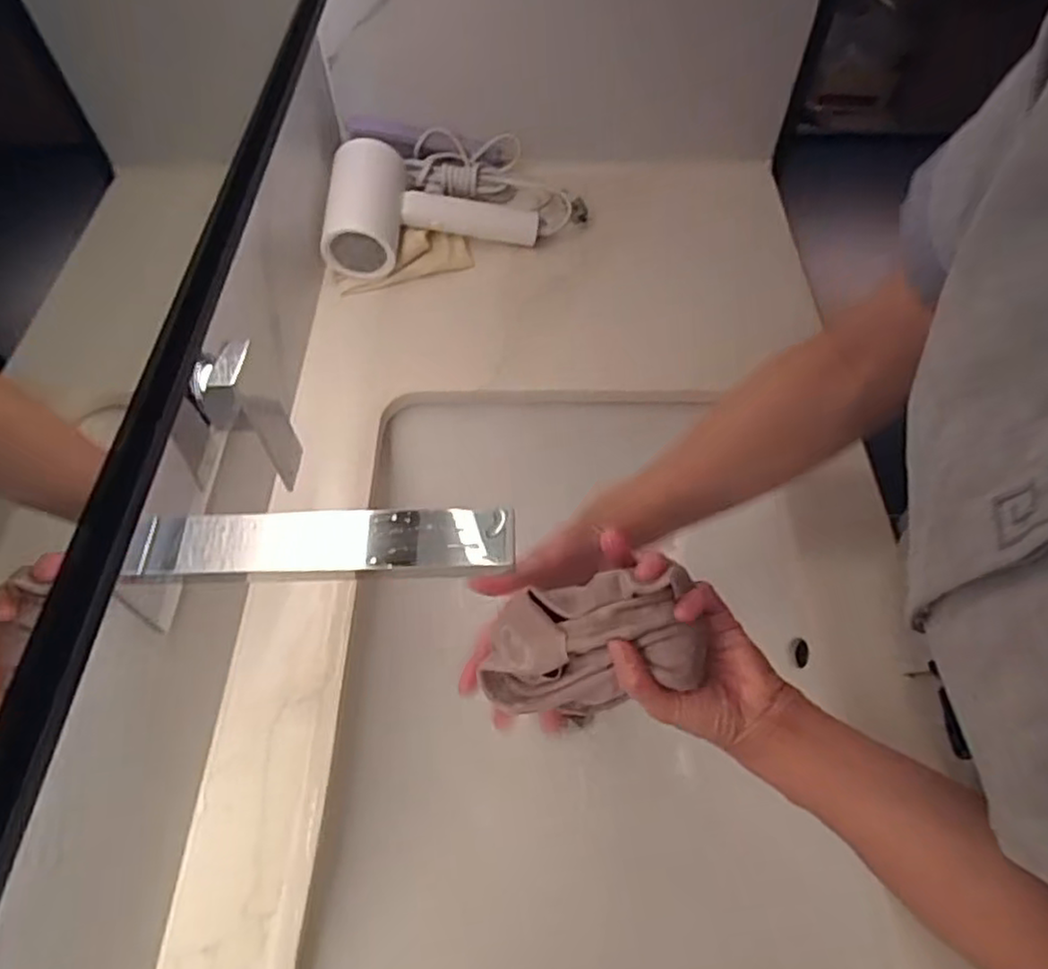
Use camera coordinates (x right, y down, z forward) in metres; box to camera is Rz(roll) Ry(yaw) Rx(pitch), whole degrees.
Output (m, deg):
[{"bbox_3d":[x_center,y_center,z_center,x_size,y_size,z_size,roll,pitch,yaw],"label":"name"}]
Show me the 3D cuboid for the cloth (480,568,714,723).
[{"bbox_3d":[0.039,0.097,0.414,0.121,0.074,0.063,-7,57,-1],"label":"cloth"}]

